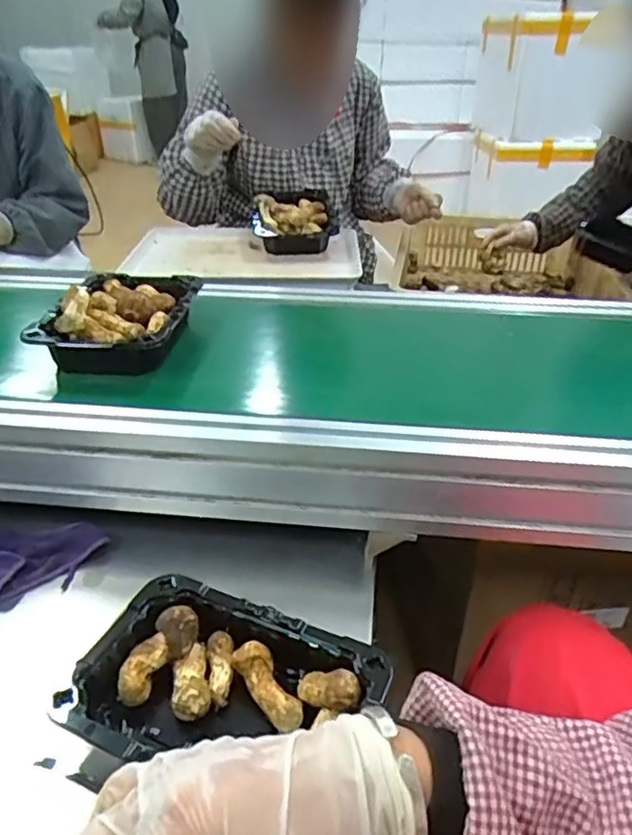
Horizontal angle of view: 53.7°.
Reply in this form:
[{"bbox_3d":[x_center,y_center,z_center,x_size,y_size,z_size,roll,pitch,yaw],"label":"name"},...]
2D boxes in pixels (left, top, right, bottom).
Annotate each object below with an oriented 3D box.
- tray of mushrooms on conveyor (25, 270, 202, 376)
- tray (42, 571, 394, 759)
[{"bbox_3d":[-0.184,-0.091,0.606,0.120,0.060,0.182,4,31,6],"label":"tray of mushrooms on conveyor"},{"bbox_3d":[-0.057,0.178,0.393,0.177,0.040,0.131,14,33,20],"label":"tray"}]

